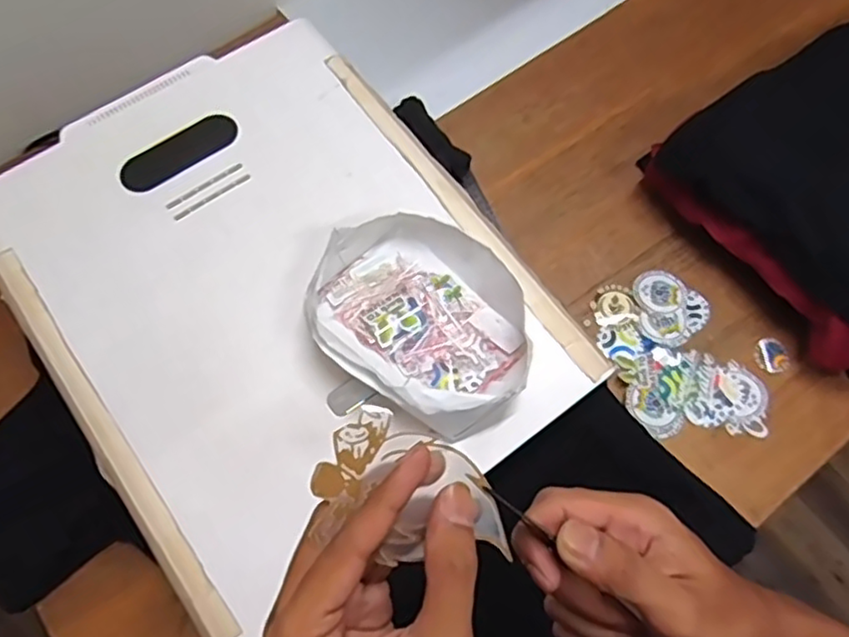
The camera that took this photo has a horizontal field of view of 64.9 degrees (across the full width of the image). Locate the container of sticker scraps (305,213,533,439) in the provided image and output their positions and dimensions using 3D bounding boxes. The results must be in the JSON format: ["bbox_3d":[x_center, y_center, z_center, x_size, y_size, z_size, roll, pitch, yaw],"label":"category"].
[{"bbox_3d":[0.000,-0.001,0.572,0.192,0.050,0.154,35,73,12],"label":"container of sticker scraps"}]

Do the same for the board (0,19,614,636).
[{"bbox_3d":[-0.143,-0.038,0.612,0.399,0.020,0.500,-35,73,-13],"label":"board"}]

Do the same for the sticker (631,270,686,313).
[{"bbox_3d":[0.278,-0.032,0.793,0.056,0.004,0.056,-1,67,2],"label":"sticker"}]

